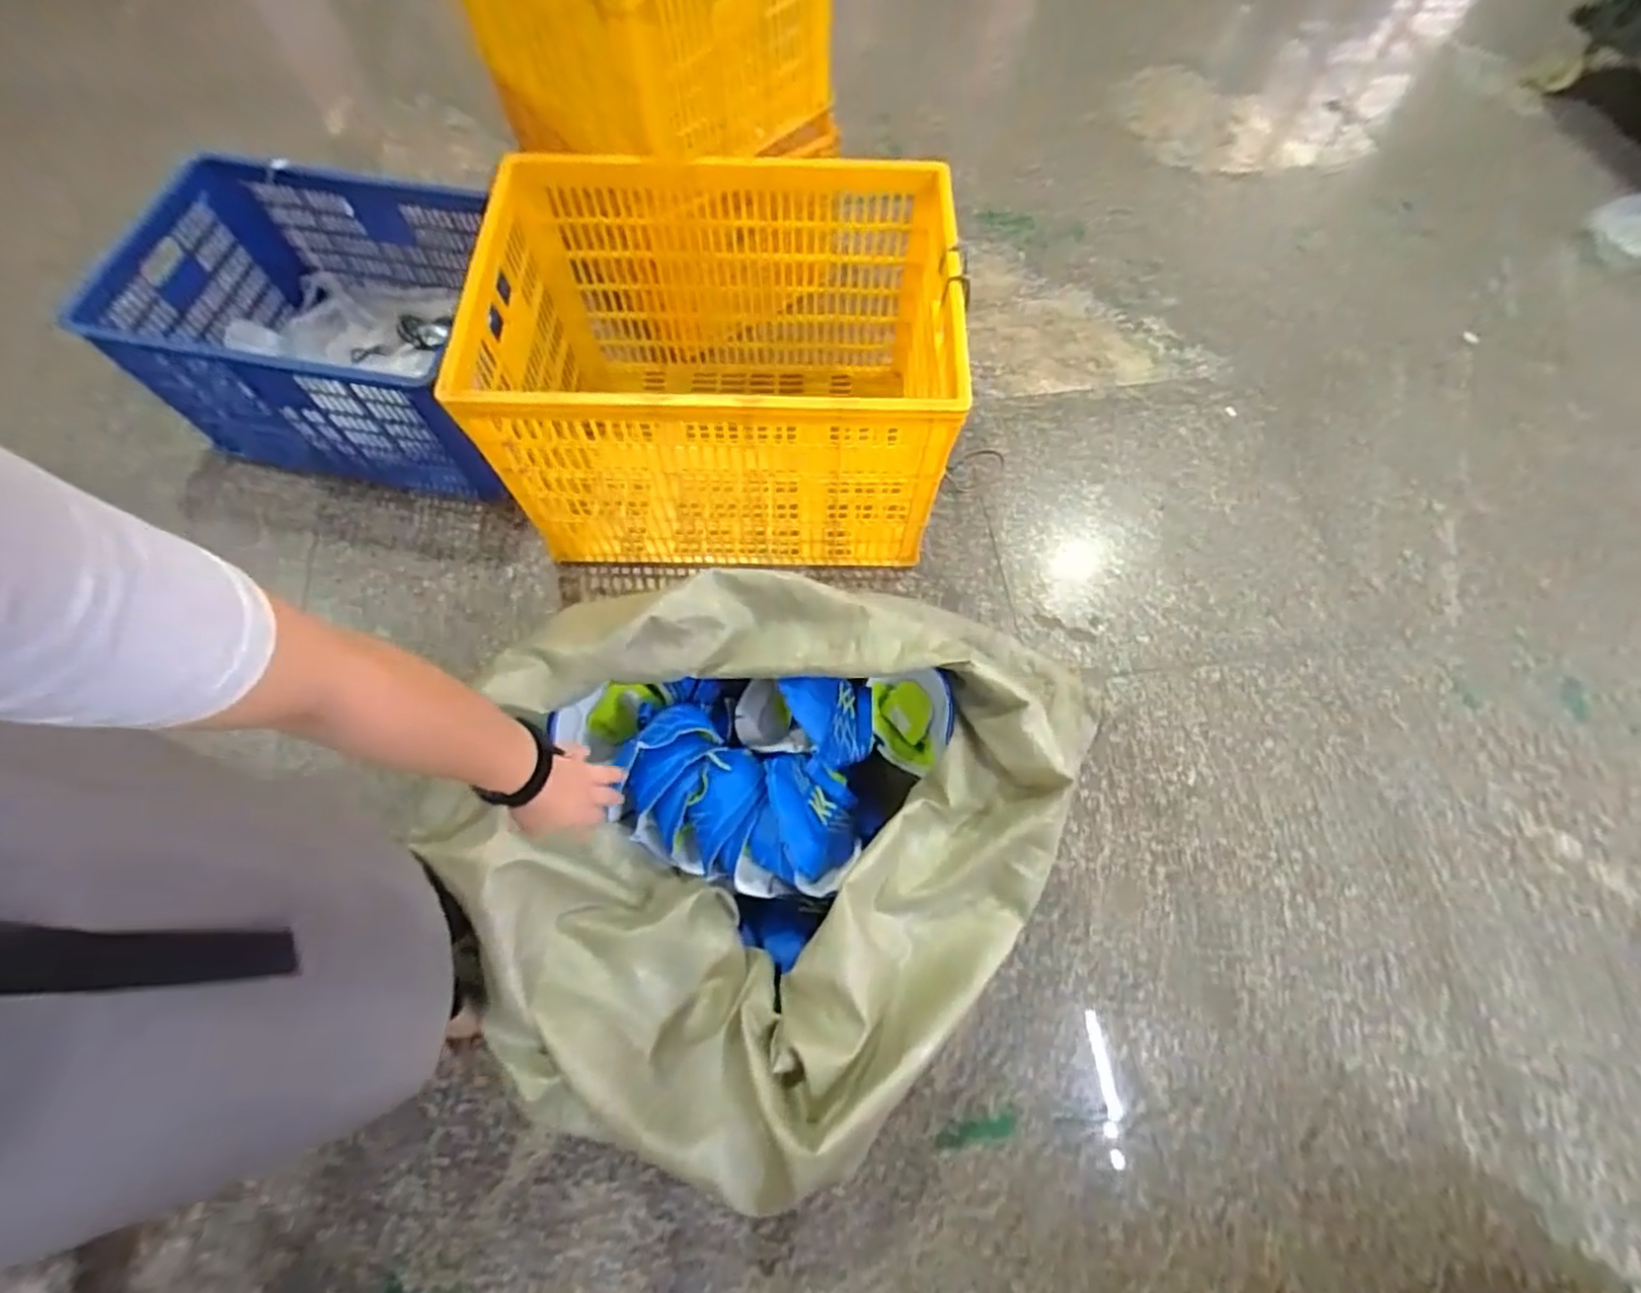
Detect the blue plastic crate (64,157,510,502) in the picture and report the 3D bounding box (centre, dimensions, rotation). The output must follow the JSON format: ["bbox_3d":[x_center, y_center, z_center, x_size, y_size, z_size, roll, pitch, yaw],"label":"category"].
[{"bbox_3d":[-0.868,-0.569,1.231,0.636,0.301,0.444,8,67,2],"label":"blue plastic crate"}]

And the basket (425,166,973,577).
[{"bbox_3d":[-0.152,-0.438,1.131,0.666,0.416,0.493,2,67,0],"label":"basket"}]

